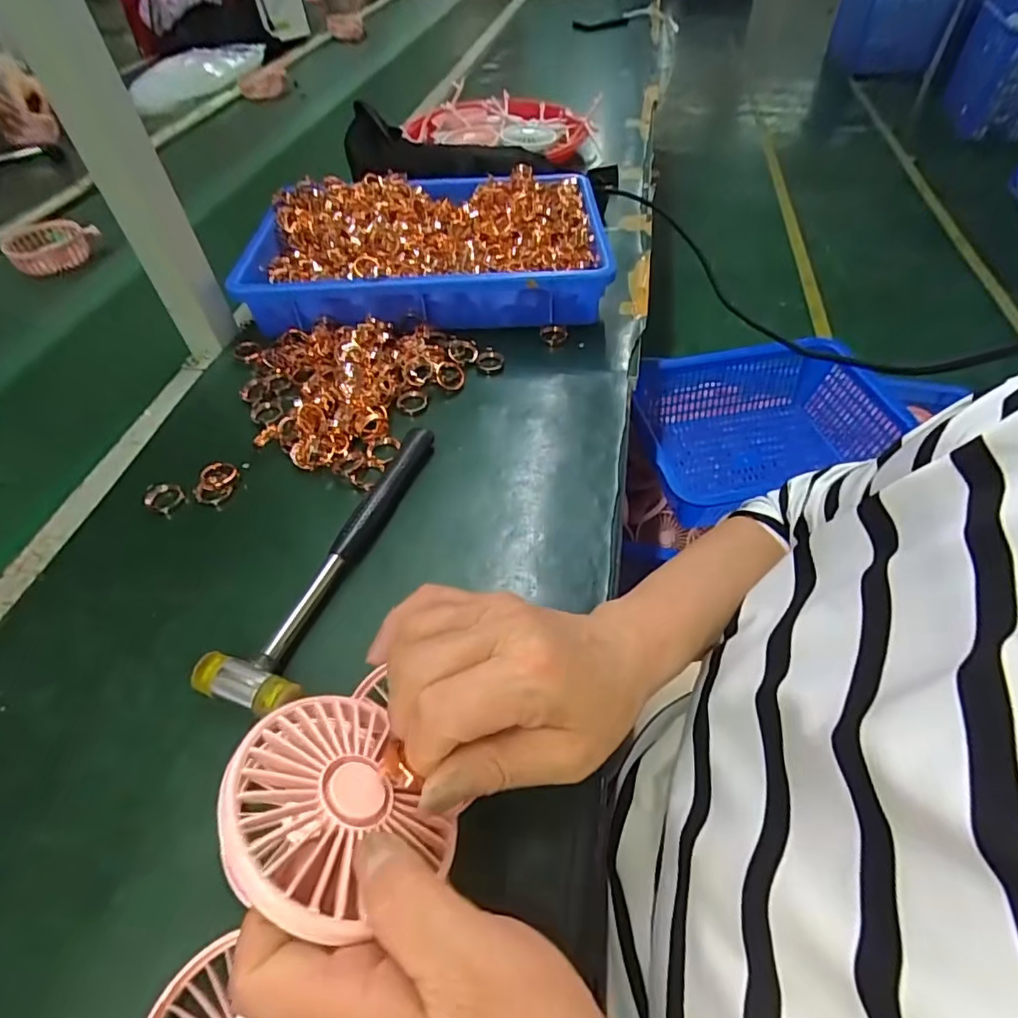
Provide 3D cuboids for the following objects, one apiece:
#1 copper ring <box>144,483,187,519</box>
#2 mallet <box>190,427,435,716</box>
[{"bbox_3d":[-0.271,-0.008,0.436,0.023,0.016,0.026,7,51,8],"label":"copper ring"},{"bbox_3d":[-0.122,0.026,0.393,0.059,0.021,0.235,13,52,13],"label":"mallet"}]

